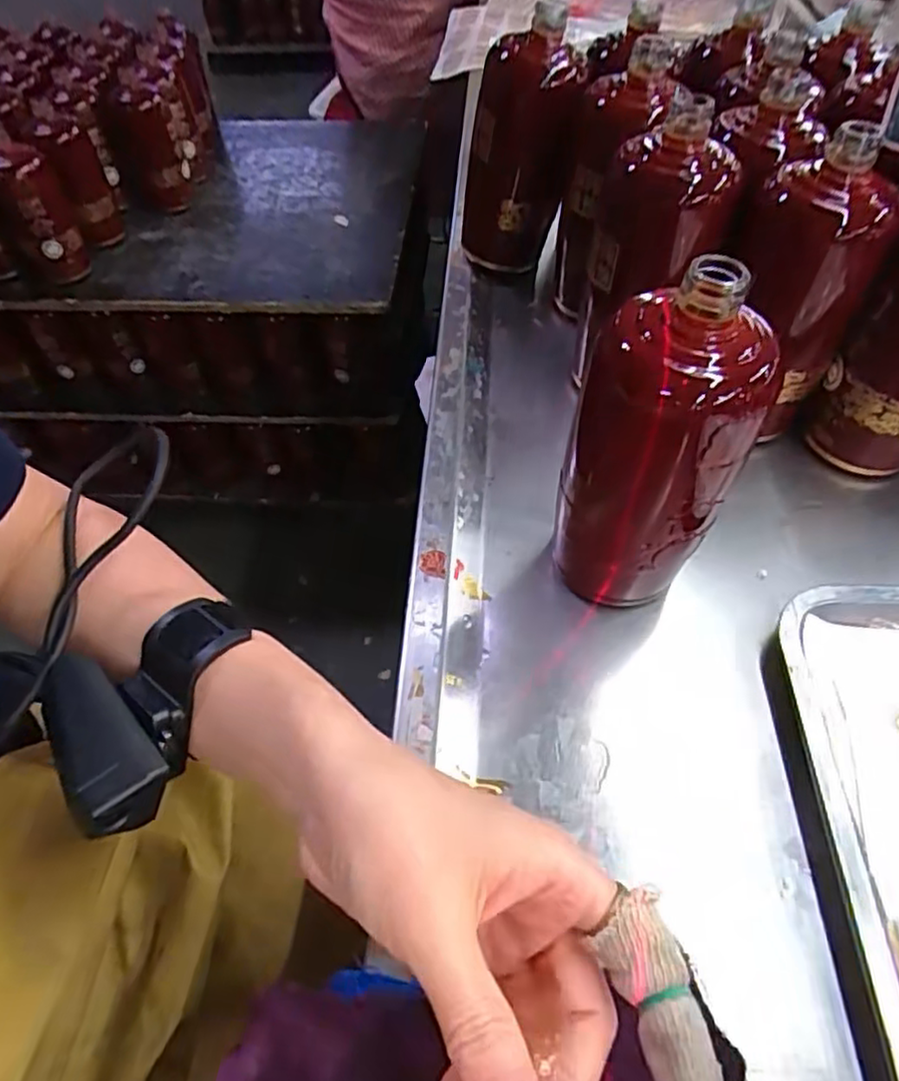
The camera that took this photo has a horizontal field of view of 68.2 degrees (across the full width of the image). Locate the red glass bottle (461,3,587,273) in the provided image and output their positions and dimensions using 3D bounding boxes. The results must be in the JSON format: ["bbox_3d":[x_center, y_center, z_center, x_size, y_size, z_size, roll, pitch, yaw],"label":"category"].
[{"bbox_3d":[0.060,-0.326,0.569,0.090,0.178,0.079,3,53,5],"label":"red glass bottle"}]

